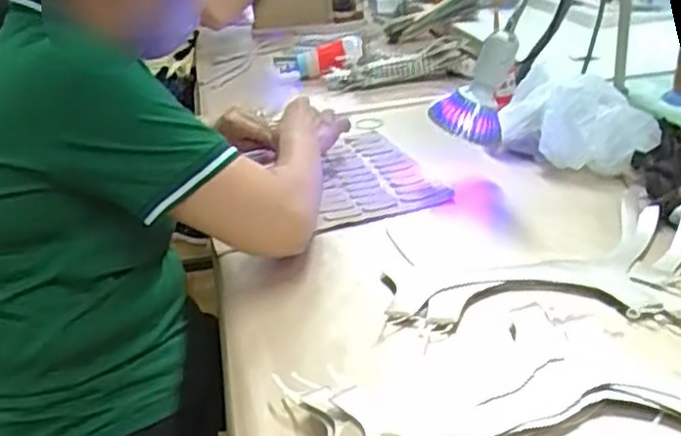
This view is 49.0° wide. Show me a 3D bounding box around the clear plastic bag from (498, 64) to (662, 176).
[{"bbox_3d":[0.272,-0.114,0.888,0.088,0.096,0.193,-20,29,-25],"label":"clear plastic bag"}]

